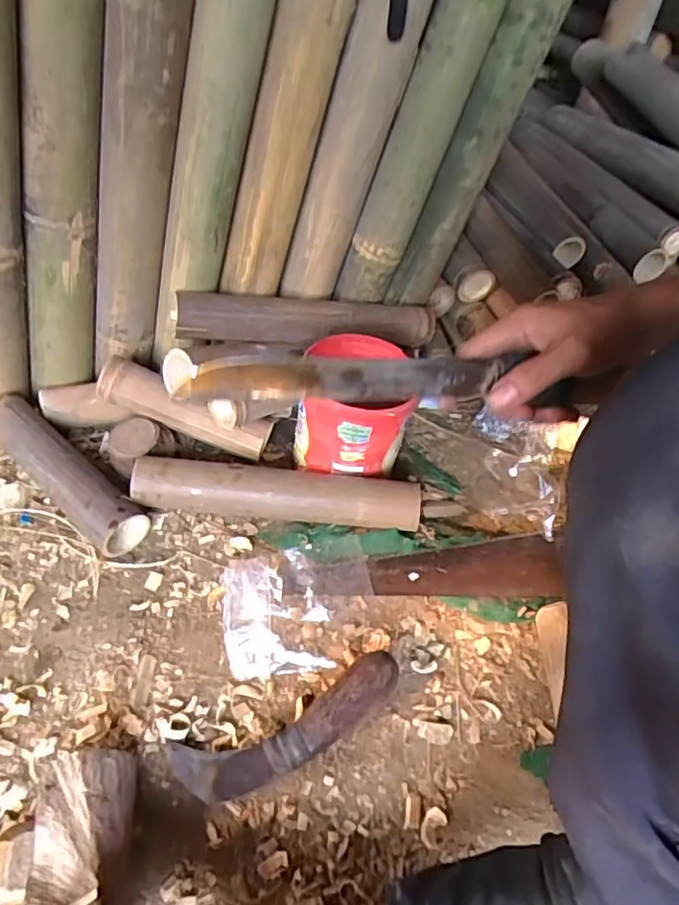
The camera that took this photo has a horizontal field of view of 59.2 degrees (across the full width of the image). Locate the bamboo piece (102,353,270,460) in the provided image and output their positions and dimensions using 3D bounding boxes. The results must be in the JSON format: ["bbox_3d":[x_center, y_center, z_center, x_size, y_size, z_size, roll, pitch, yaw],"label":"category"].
[{"bbox_3d":[-0.190,-0.055,0.743,0.212,0.060,0.047,25,45,-9],"label":"bamboo piece"}]

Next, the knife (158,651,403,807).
[{"bbox_3d":[-0.041,0.248,0.543,0.213,0.039,0.061,-15,50,-21],"label":"knife"}]

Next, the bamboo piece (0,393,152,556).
[{"bbox_3d":[-0.330,0.023,0.707,0.259,0.070,0.059,35,52,24],"label":"bamboo piece"}]

